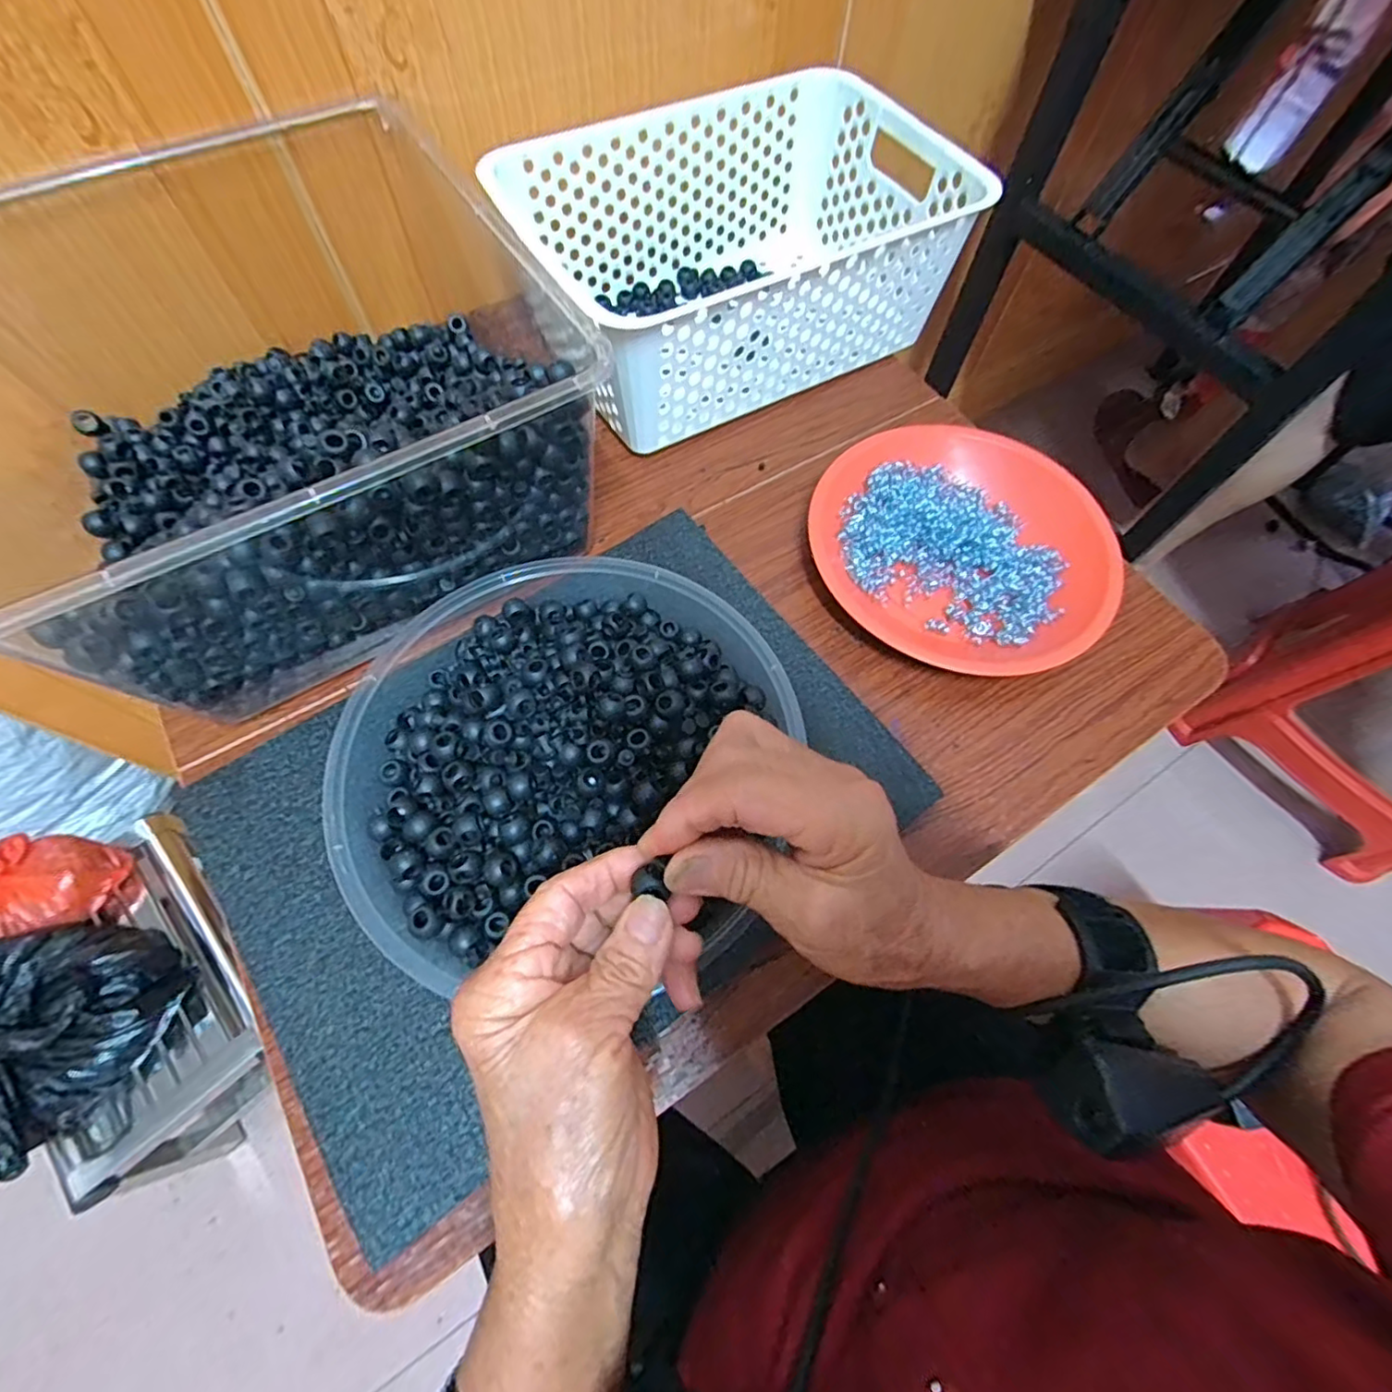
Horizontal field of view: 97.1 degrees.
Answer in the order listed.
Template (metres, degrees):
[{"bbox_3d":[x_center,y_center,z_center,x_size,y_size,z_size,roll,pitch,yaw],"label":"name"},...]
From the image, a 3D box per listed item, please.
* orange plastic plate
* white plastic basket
[{"bbox_3d":[0.173,-0.100,0.406,0.190,0.026,0.175,1,66,-2],"label":"orange plastic plate"},{"bbox_3d":[0.033,-0.327,0.461,0.283,0.107,0.202,-26,69,-13],"label":"white plastic basket"}]

